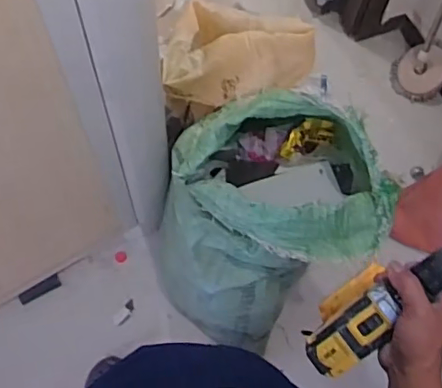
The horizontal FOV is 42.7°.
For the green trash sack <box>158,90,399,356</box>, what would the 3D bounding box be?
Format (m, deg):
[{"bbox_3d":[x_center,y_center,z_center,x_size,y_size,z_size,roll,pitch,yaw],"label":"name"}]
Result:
[{"bbox_3d":[0.076,0.067,1.312,0.442,0.637,0.438,-37,75,-15],"label":"green trash sack"}]

